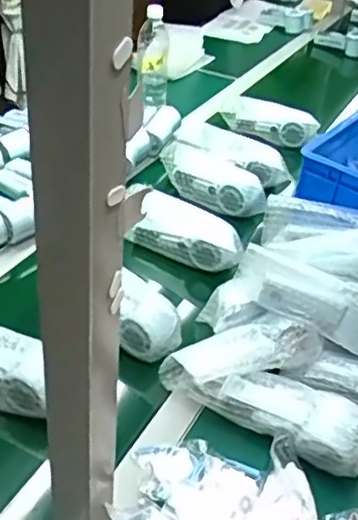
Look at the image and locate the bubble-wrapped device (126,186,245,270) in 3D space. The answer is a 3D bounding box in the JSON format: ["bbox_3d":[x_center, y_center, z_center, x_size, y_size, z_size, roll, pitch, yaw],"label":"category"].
[{"bbox_3d":[0.011,-0.047,0.944,0.192,0.080,0.059,21,37,18],"label":"bubble-wrapped device"}]

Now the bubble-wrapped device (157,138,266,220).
[{"bbox_3d":[0.053,-0.138,1.076,0.059,0.072,0.224,-23,45,-36],"label":"bubble-wrapped device"}]

